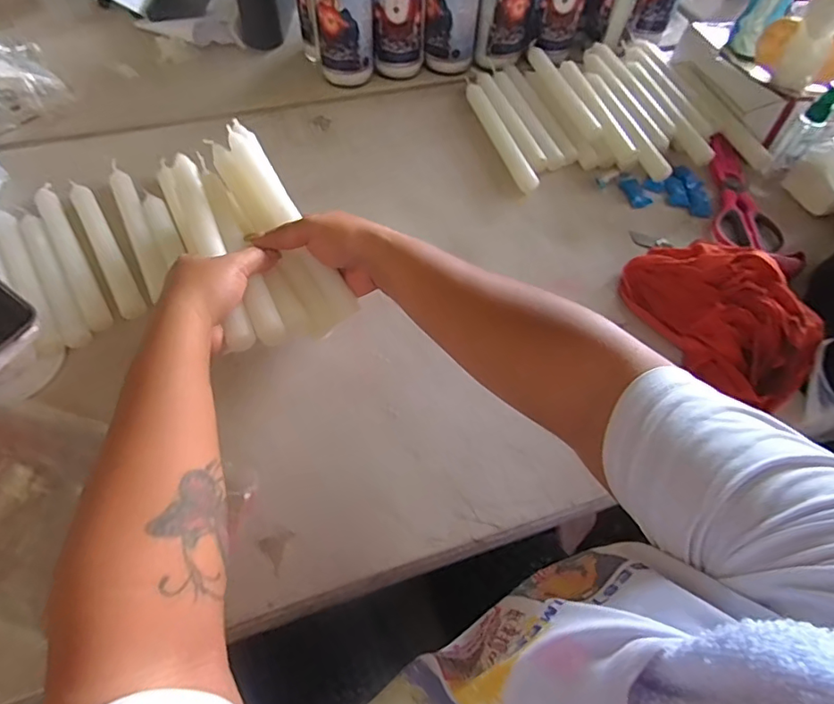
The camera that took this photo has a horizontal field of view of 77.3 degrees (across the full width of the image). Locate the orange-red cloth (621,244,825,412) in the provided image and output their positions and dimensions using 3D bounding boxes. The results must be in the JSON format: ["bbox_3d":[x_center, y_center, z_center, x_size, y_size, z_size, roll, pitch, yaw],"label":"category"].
[{"bbox_3d":[0.287,-0.040,0.494,0.105,0.065,0.180,-33,65,-21],"label":"orange-red cloth"}]

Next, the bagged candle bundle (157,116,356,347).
[{"bbox_3d":[-0.147,-0.102,0.456,0.102,0.021,0.215,-27,73,-18],"label":"bagged candle bundle"}]

